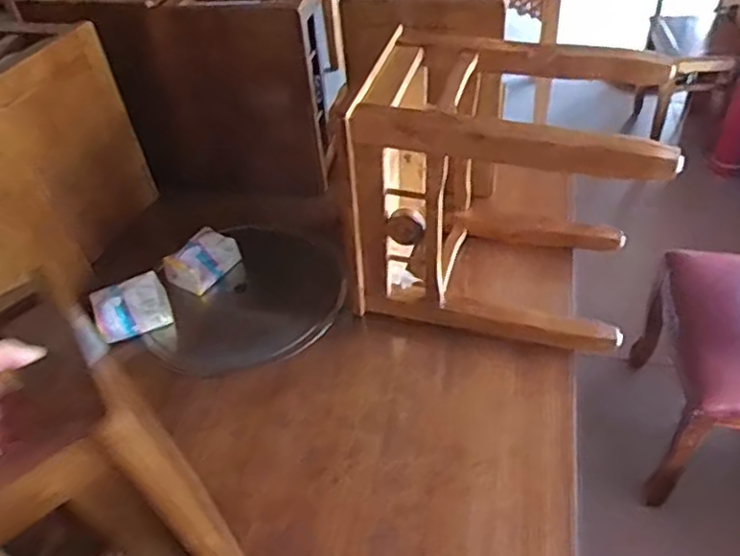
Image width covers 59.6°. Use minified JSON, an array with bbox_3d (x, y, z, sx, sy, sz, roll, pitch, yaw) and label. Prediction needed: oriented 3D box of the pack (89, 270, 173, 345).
[{"bbox_3d":[-0.408,0.052,1.100,0.118,0.094,0.026,-22,6,-18],"label":"pack"}]

